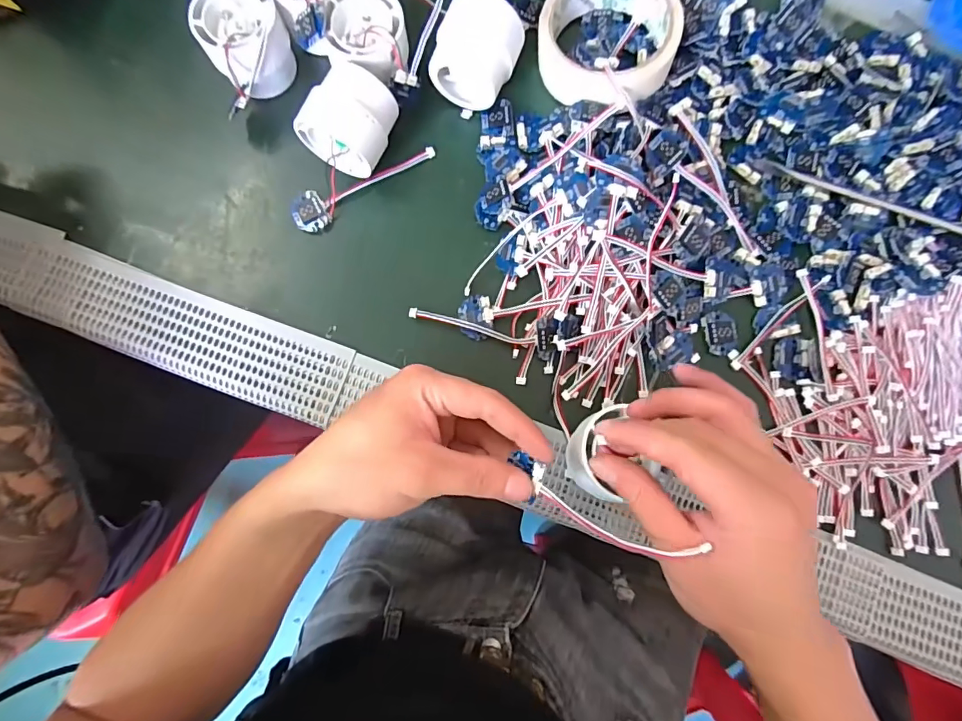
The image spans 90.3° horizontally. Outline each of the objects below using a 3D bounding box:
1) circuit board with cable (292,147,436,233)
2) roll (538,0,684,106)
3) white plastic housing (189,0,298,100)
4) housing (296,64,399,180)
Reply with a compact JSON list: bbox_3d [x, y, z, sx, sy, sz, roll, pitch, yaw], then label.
[{"bbox_3d":[-0.086,-0.129,0.338,0.108,0.011,0.030,-36,84,-4],"label":"circuit board with cable"},{"bbox_3d":[0.087,-0.221,0.328,0.093,0.033,0.093,0,83,0],"label":"roll"},{"bbox_3d":[-0.157,-0.216,0.325,0.053,0.044,0.058,0,83,0],"label":"white plastic housing"},{"bbox_3d":[-0.087,-0.159,0.321,0.052,0.048,0.052,25,84,3],"label":"housing"}]

